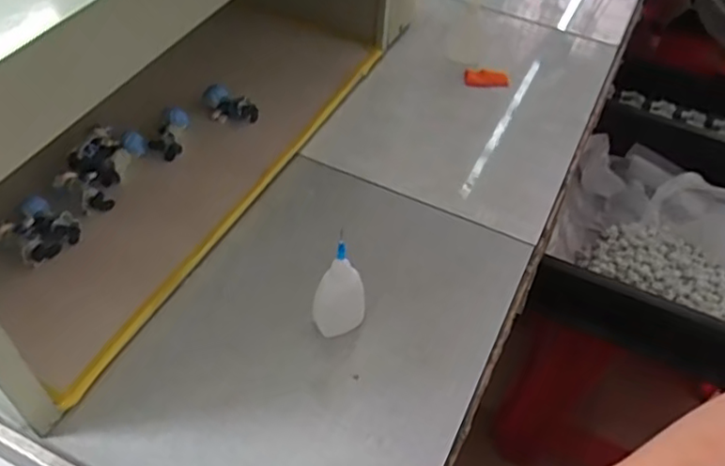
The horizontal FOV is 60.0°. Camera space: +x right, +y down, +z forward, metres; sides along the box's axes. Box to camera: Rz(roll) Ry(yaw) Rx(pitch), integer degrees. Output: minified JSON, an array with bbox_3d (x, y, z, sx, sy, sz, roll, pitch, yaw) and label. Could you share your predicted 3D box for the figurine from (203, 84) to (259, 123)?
[{"bbox_3d":[-0.148,-0.141,0.692,0.063,0.025,0.022,19,50,12],"label":"figurine"}]

